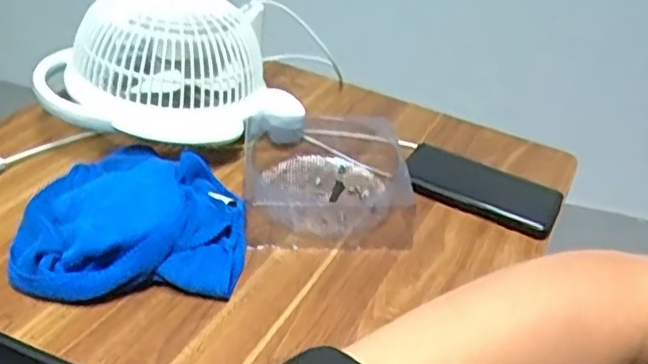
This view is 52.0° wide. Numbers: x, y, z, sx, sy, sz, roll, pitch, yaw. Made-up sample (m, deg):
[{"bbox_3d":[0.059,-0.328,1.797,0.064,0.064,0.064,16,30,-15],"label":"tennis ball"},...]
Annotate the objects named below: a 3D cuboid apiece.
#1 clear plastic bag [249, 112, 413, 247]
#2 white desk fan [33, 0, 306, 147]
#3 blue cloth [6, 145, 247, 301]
[{"bbox_3d":[0.005,-0.009,0.703,0.177,0.028,0.210,1,35,-7],"label":"clear plastic bag"},{"bbox_3d":[-0.174,-0.125,0.756,0.274,0.143,0.198,-13,39,-25],"label":"white desk fan"},{"bbox_3d":[-0.177,0.019,0.629,0.203,0.054,0.210,1,35,-7],"label":"blue cloth"}]

